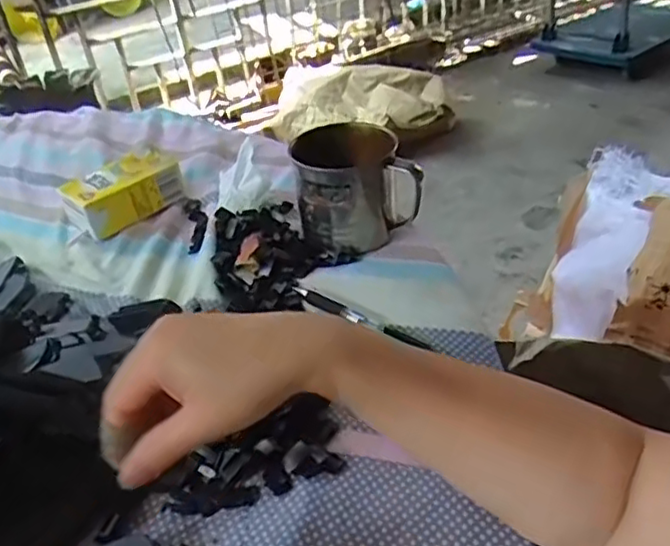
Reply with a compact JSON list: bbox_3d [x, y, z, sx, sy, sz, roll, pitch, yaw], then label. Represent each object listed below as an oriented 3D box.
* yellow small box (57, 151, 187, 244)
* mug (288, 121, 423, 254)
[{"bbox_3d":[-0.215,-0.080,0.654,0.116,0.044,0.078,-29,41,-28],"label":"yellow small box"},{"bbox_3d":[0.017,-0.074,0.570,0.099,0.089,0.081,-13,38,-9],"label":"mug"}]

